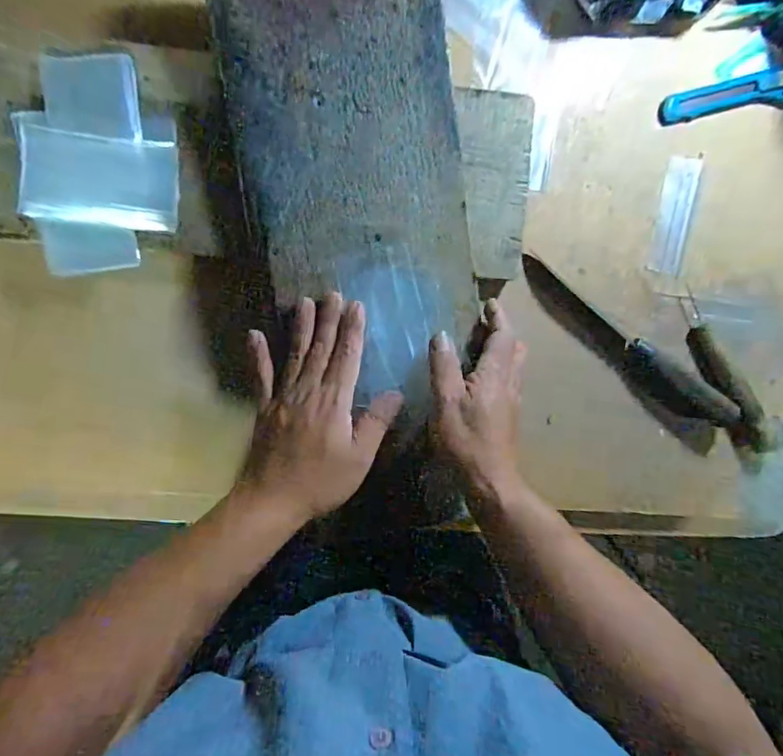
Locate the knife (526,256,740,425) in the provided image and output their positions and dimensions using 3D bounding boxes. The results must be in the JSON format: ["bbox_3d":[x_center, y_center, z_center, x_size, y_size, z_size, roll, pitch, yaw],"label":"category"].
[{"bbox_3d":[0.227,-0.026,0.498,0.250,0.021,0.040,36,92,-9],"label":"knife"}]

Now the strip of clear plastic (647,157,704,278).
[{"bbox_3d":[0.276,-0.158,0.504,0.037,0.004,0.111,9,96,-7],"label":"strip of clear plastic"}]

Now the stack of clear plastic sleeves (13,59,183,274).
[{"bbox_3d":[-0.225,-0.166,0.401,0.109,0.018,0.164,-5,97,-6],"label":"stack of clear plastic sleeves"}]

